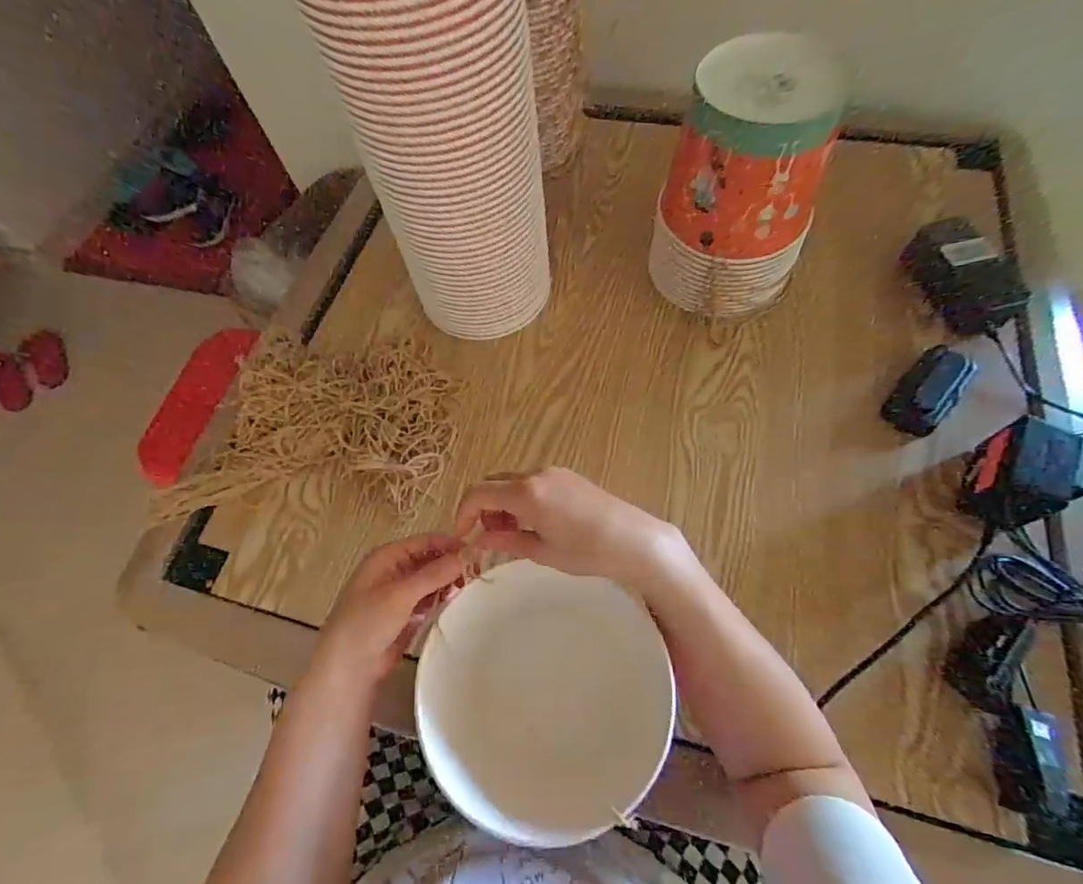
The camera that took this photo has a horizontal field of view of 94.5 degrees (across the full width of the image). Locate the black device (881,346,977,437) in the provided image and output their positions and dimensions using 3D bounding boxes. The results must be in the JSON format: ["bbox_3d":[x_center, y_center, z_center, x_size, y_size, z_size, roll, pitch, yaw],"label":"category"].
[{"bbox_3d":[0.398,-0.054,0.514,0.051,0.027,0.104,36,70,19],"label":"black device"}]

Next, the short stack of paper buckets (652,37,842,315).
[{"bbox_3d":[0.205,-0.255,0.517,0.156,0.241,0.148,25,67,15],"label":"short stack of paper buckets"}]

